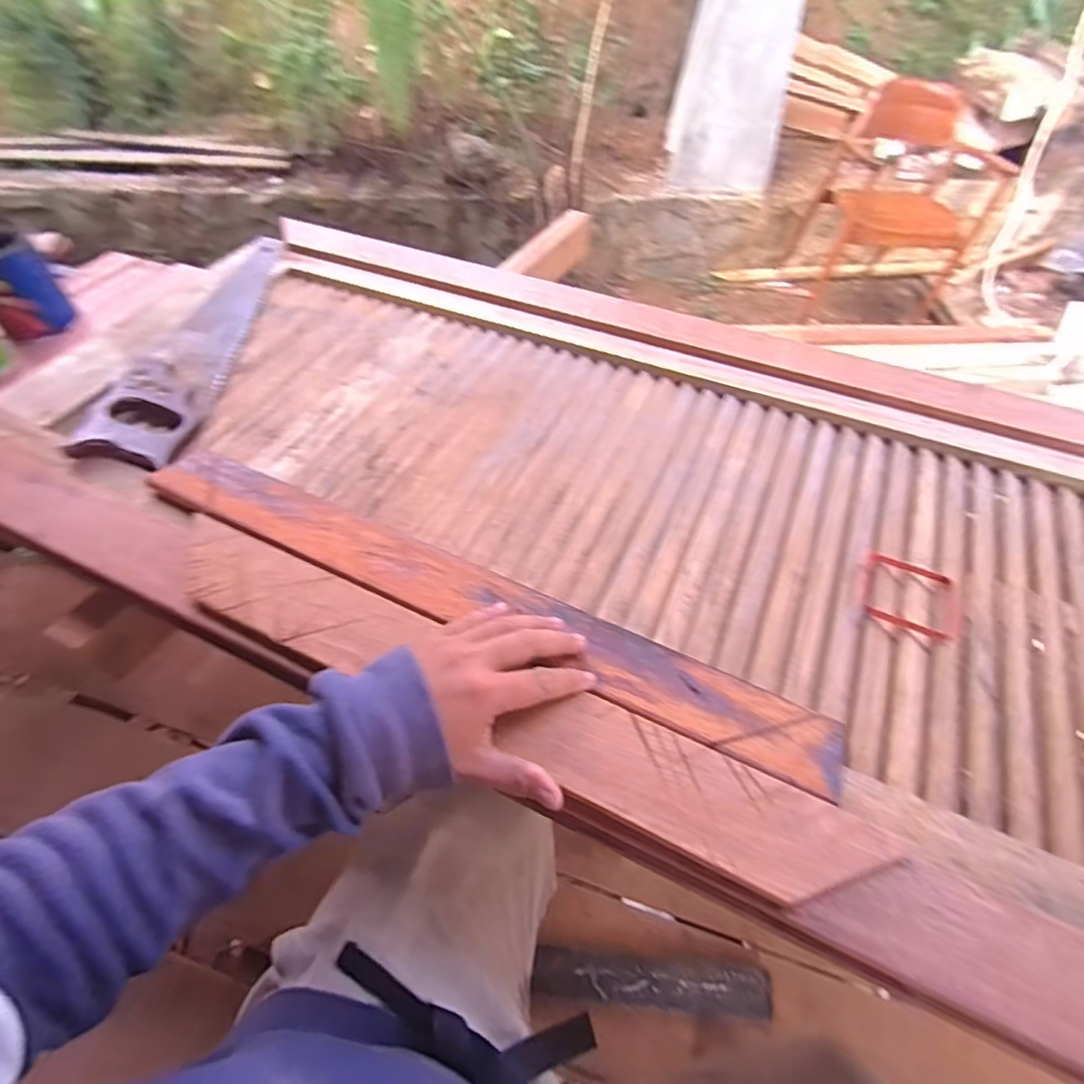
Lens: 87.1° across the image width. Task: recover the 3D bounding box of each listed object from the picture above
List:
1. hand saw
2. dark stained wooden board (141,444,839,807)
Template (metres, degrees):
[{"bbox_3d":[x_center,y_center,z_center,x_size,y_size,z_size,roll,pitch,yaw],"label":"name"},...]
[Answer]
[{"bbox_3d":[-0.419,-0.260,0.705,0.104,0.020,0.458,1,52,-1],"label":"hand saw"},{"bbox_3d":[-0.077,0.037,0.464,0.610,0.024,0.068,21,55,17],"label":"dark stained wooden board"}]

